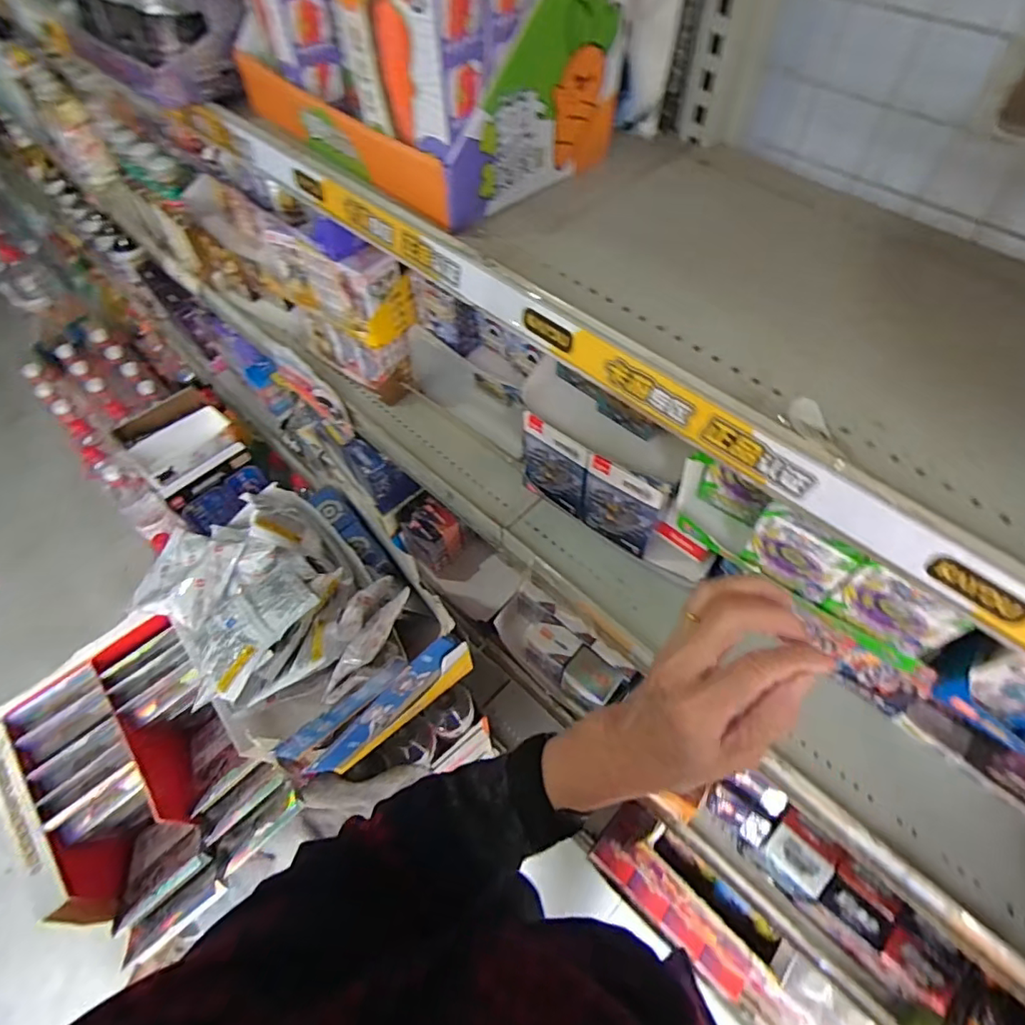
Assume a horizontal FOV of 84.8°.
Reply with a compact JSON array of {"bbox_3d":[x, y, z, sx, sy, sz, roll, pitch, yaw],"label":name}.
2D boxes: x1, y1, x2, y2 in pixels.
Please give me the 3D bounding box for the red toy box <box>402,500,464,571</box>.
[{"bbox_3d":[-0.139,0.038,0.980,0.087,0.095,0.078,38,65,22],"label":"red toy box"}]

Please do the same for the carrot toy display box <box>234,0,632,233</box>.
[{"bbox_3d":[-0.080,-0.408,0.438,0.190,0.195,0.295,-37,64,-20],"label":"carrot toy display box"}]

